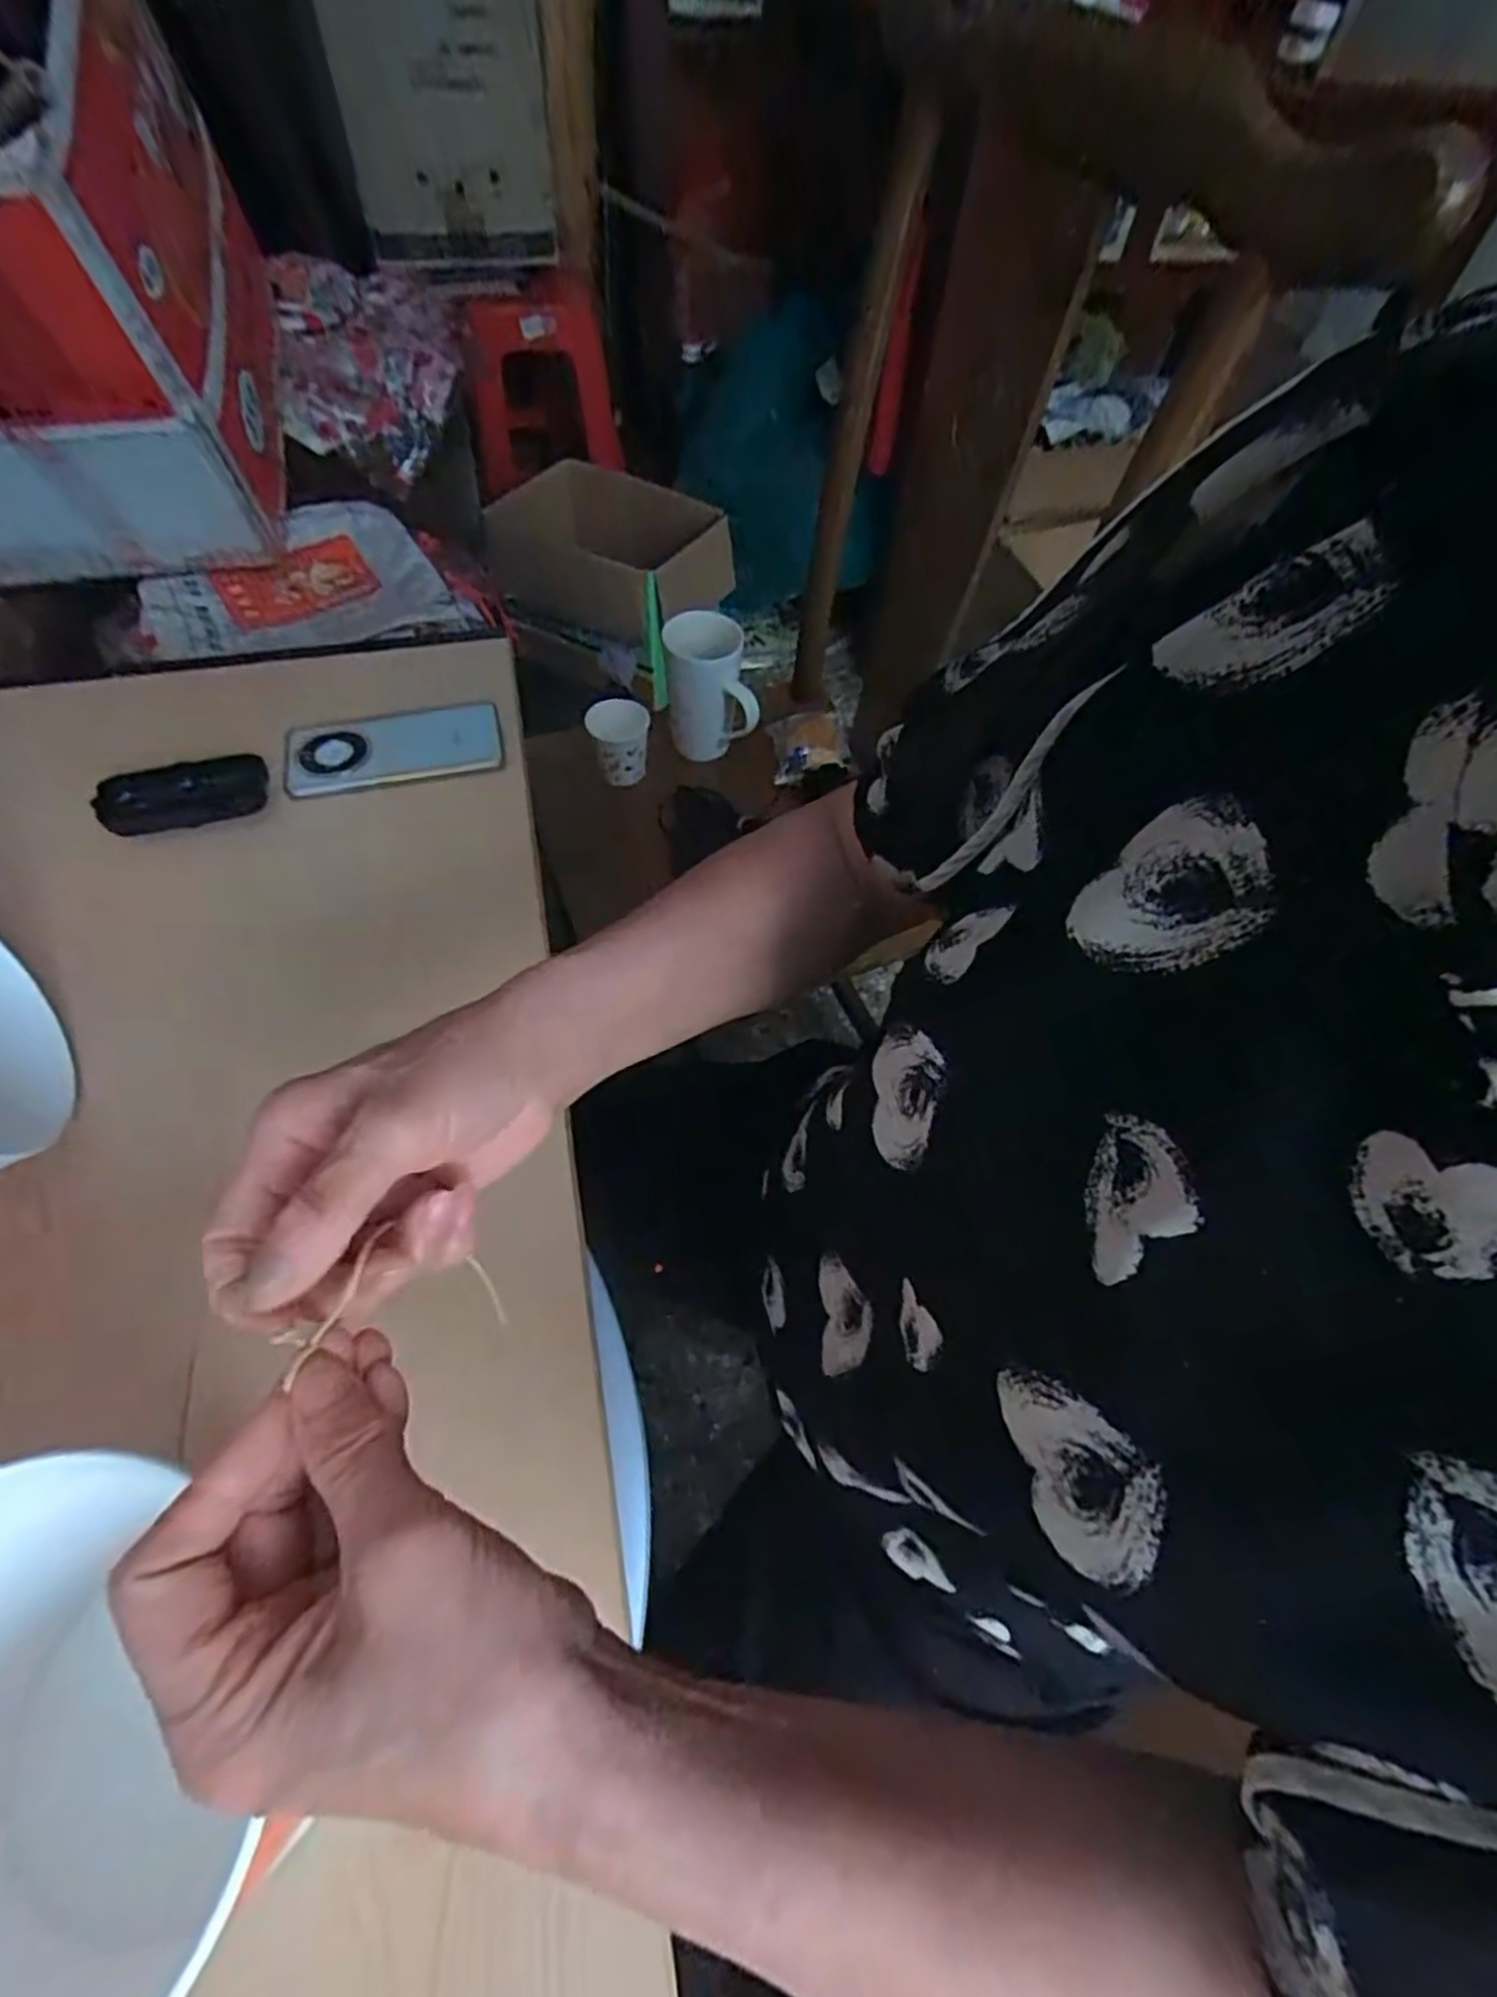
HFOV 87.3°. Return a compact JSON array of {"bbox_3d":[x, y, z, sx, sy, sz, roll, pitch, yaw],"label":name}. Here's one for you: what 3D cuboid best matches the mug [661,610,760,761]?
[{"bbox_3d":[-0.044,-0.340,0.891,0.089,0.136,0.093,-12,59,-11],"label":"mug"}]

